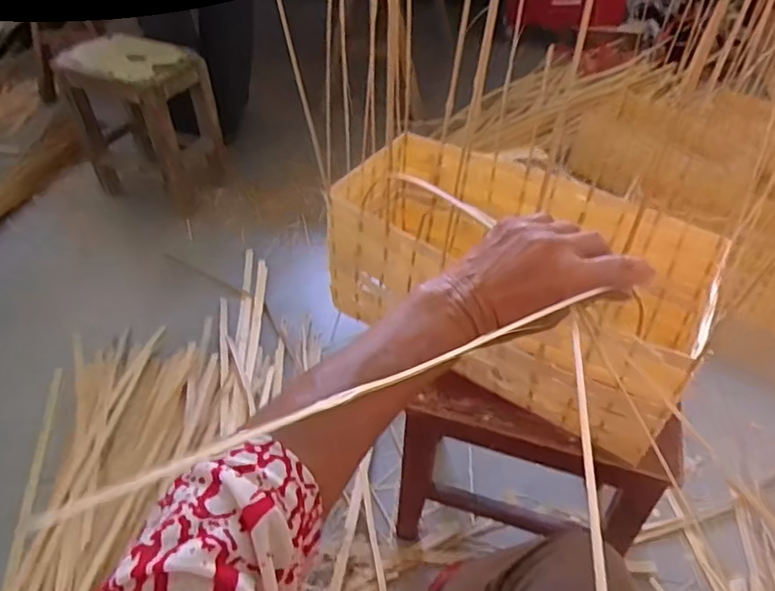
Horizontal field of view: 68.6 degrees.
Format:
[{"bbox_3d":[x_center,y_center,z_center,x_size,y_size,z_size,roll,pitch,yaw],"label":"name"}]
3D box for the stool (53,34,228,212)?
[{"bbox_3d":[-0.634,-0.473,1.502,0.311,0.375,0.275,22,49,17],"label":"stool"}]

